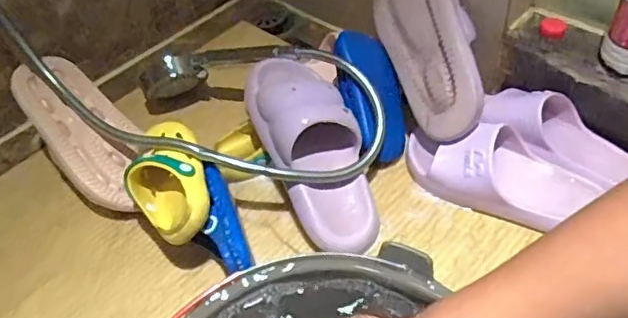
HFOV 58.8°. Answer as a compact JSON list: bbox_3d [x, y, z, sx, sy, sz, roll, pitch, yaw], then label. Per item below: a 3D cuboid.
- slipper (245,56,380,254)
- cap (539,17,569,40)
[{"bbox_3d":[0.000,-0.017,0.667,0.103,0.068,0.260,-21,79,-14],"label":"slipper"},{"bbox_3d":[0.307,-0.168,0.713,0.031,0.013,0.035,22,53,24],"label":"cap"}]

